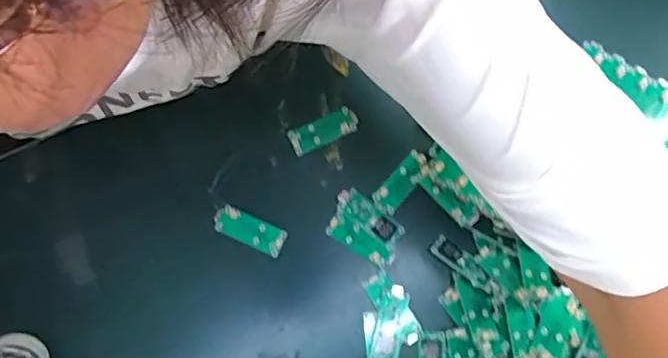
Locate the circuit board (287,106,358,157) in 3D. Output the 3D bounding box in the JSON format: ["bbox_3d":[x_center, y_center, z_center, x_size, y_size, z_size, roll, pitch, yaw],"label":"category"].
[{"bbox_3d":[-0.008,-0.036,0.416,0.050,0.006,0.020,-24,81,-5],"label":"circuit board"}]

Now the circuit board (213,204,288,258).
[{"bbox_3d":[-0.060,0.036,0.401,0.052,0.005,0.020,25,80,4],"label":"circuit board"}]

